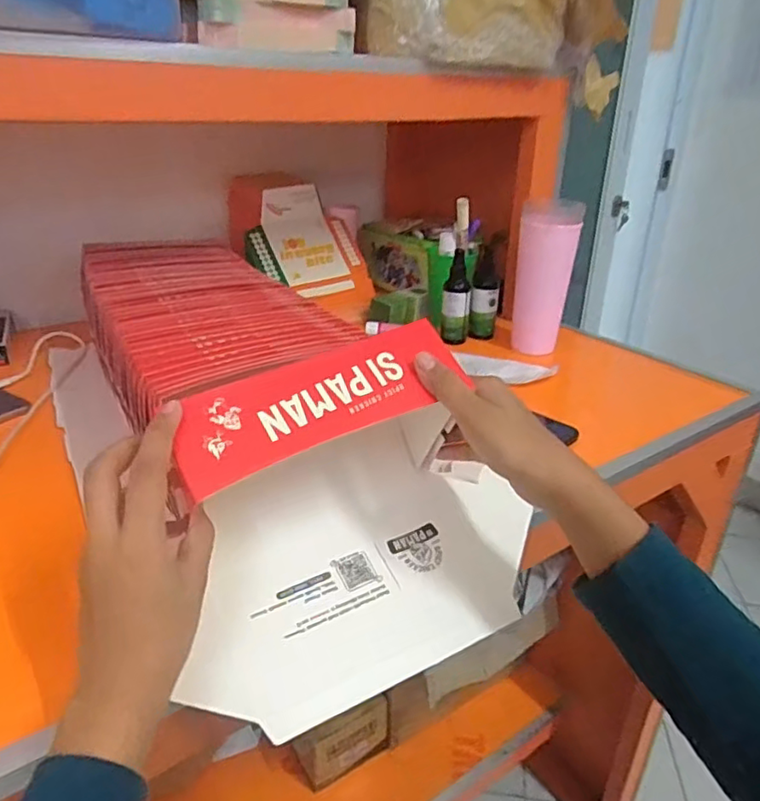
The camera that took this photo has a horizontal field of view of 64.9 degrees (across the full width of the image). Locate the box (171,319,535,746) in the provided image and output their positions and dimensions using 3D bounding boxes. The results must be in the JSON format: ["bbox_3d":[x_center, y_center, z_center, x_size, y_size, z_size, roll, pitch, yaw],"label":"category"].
[{"bbox_3d":[-0.021,0.072,0.359,0.203,0.119,0.189,-16,61,-22],"label":"box"}]

